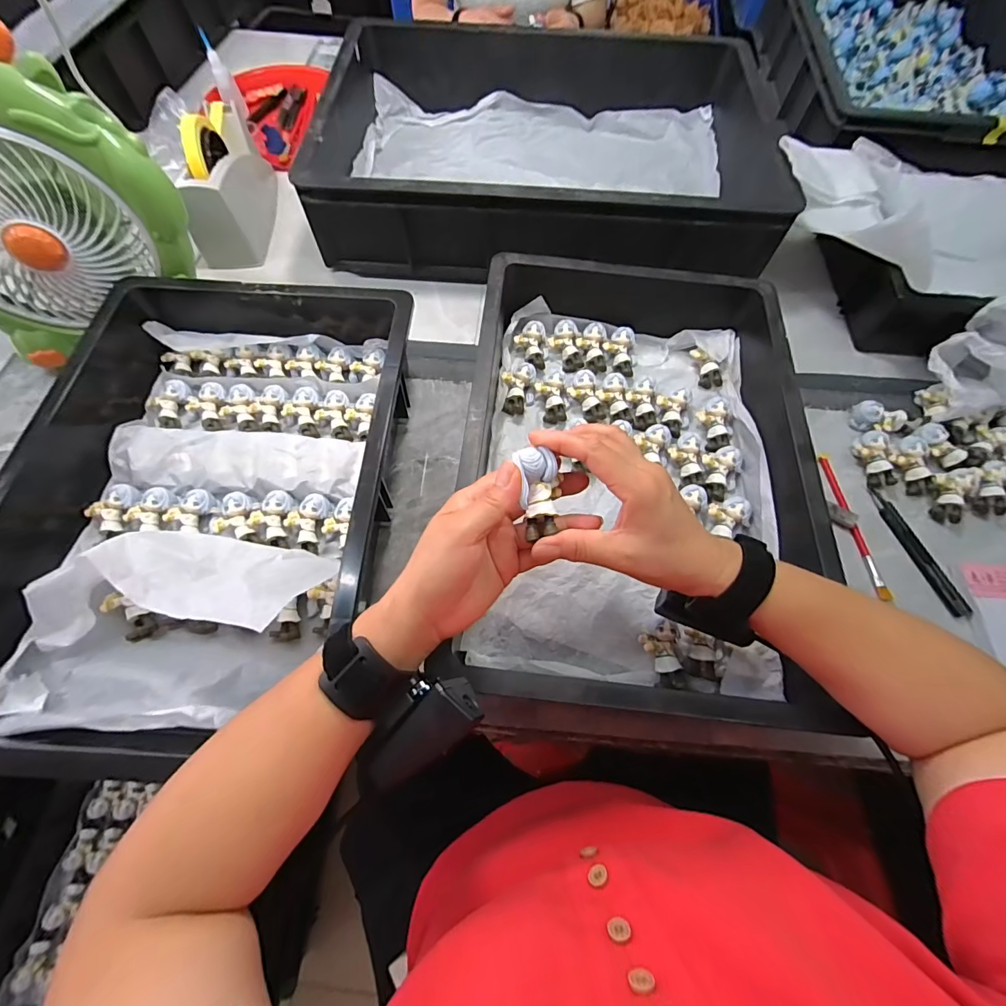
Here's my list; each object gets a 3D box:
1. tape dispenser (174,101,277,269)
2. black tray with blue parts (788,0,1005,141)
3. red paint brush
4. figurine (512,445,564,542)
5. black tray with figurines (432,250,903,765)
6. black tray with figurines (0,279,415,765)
[{"bbox_3d":[-0.363,-0.429,0.574,0.068,0.122,0.205,-4,66,-3],"label":"tape dispenser"},{"bbox_3d":[0.648,-0.680,0.653,0.384,0.069,0.526,4,65,0],"label":"black tray with blue parts"},{"bbox_3d":[0.373,0.019,0.465,0.015,0.014,0.170,-2,66,-2],"label":"red paint brush"},{"bbox_3d":[0.024,-0.007,0.291,0.028,0.029,0.057,-6,92,-4],"label":"figurine"},{"bbox_3d":[0.115,-0.041,0.434,0.321,0.113,0.490,5,65,1],"label":"black tray with figurines"},{"bbox_3d":[-0.262,-0.041,0.404,0.331,0.086,0.460,-1,66,-2],"label":"black tray with figurines"}]

